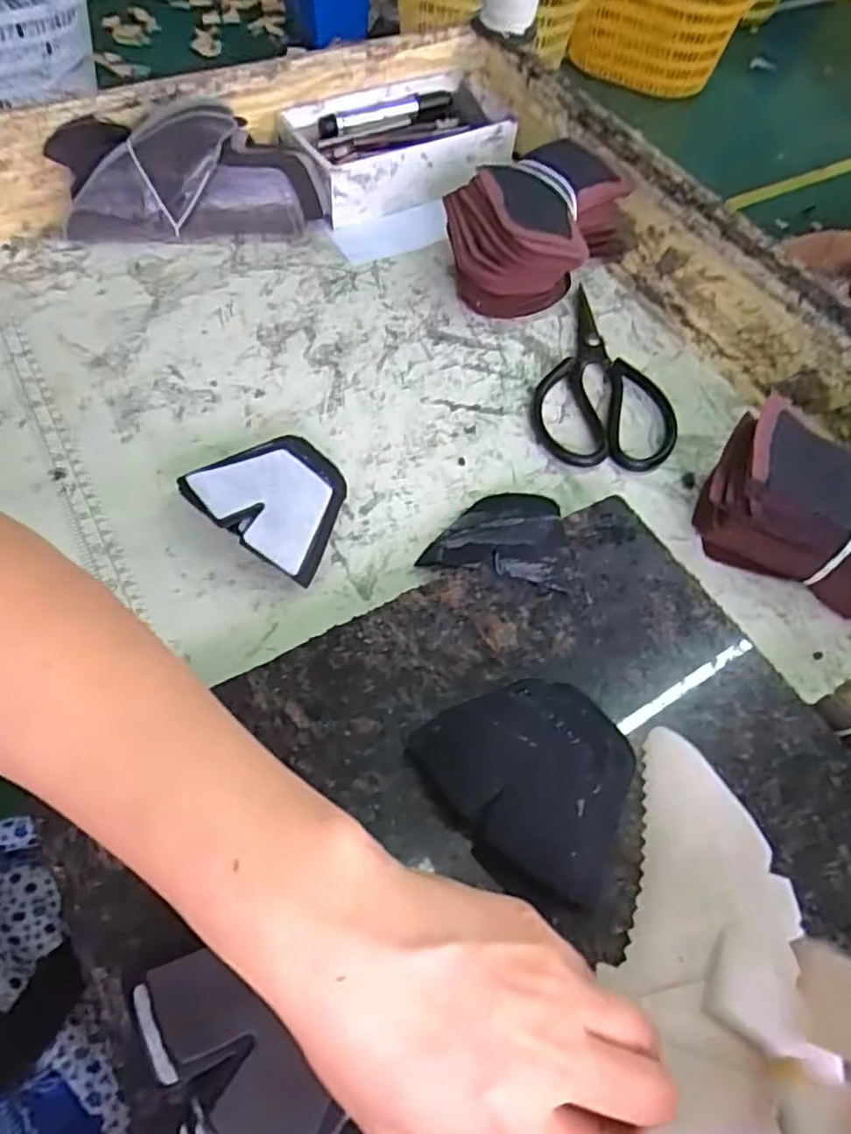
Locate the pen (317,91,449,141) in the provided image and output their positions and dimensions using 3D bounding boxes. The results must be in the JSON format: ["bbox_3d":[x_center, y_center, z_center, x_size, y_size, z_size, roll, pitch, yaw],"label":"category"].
[{"bbox_3d":[-0.033,-0.409,0.624,0.135,0.016,0.013,-26,64,-20],"label":"pen"}]

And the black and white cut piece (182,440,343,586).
[{"bbox_3d":[-0.091,-0.041,0.419,0.104,0.038,0.076,37,63,17],"label":"black and white cut piece"}]

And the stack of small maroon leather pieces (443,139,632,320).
[{"bbox_3d":[0.083,-0.267,0.553,0.114,0.081,0.169,26,61,11],"label":"stack of small maroon leather pieces"}]

